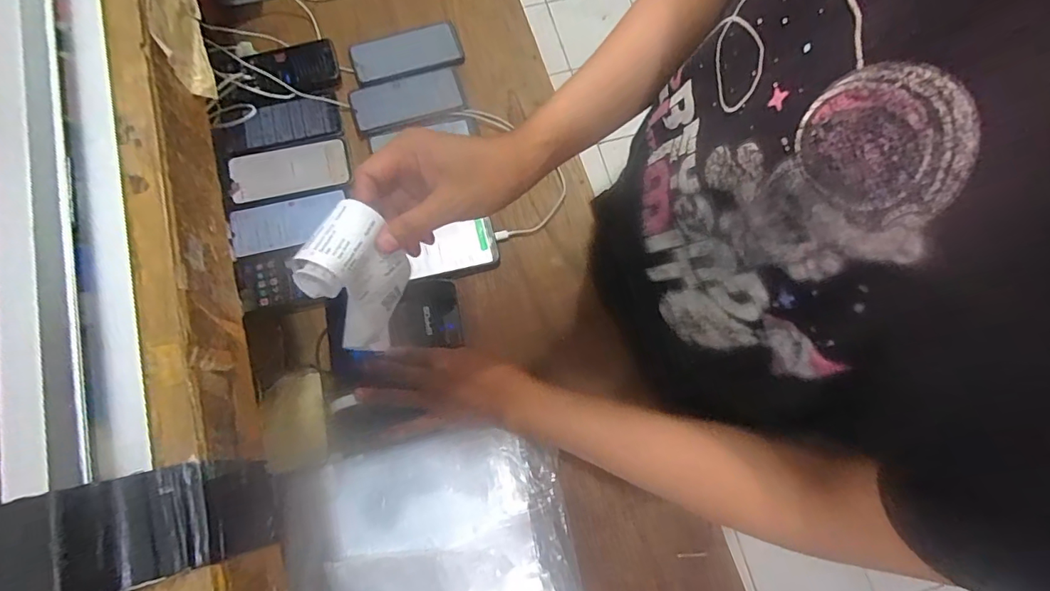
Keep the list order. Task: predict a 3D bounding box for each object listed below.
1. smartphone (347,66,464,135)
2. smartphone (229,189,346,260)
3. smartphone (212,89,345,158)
[{"bbox_3d":[-0.180,-0.298,0.749,0.161,0.014,0.077,-19,76,-6],"label":"smartphone"},{"bbox_3d":[-0.328,-0.102,0.686,0.153,0.008,0.071,-15,76,-5],"label":"smartphone"},{"bbox_3d":[-0.354,-0.250,0.716,0.171,0.017,0.073,-16,81,-10],"label":"smartphone"}]

